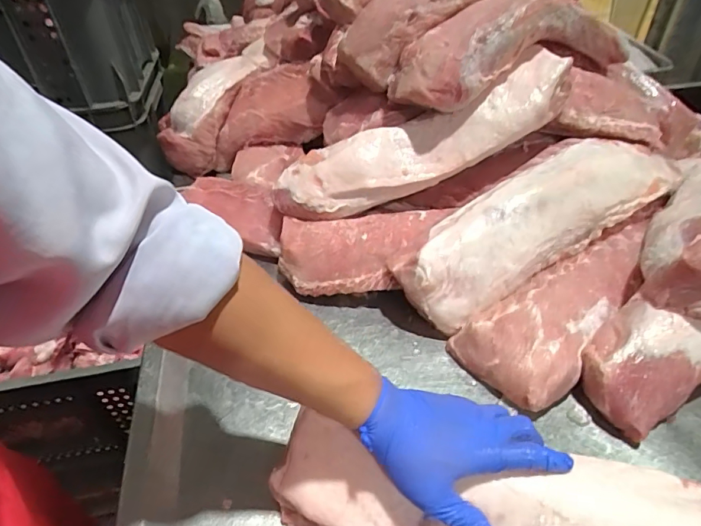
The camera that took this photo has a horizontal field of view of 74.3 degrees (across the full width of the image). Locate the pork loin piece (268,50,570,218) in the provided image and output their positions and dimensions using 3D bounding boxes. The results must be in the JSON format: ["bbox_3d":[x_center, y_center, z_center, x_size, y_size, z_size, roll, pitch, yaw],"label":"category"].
[{"bbox_3d":[0.105,-0.178,0.686,0.457,0.077,0.099,-23,42,2],"label":"pork loin piece"}]

